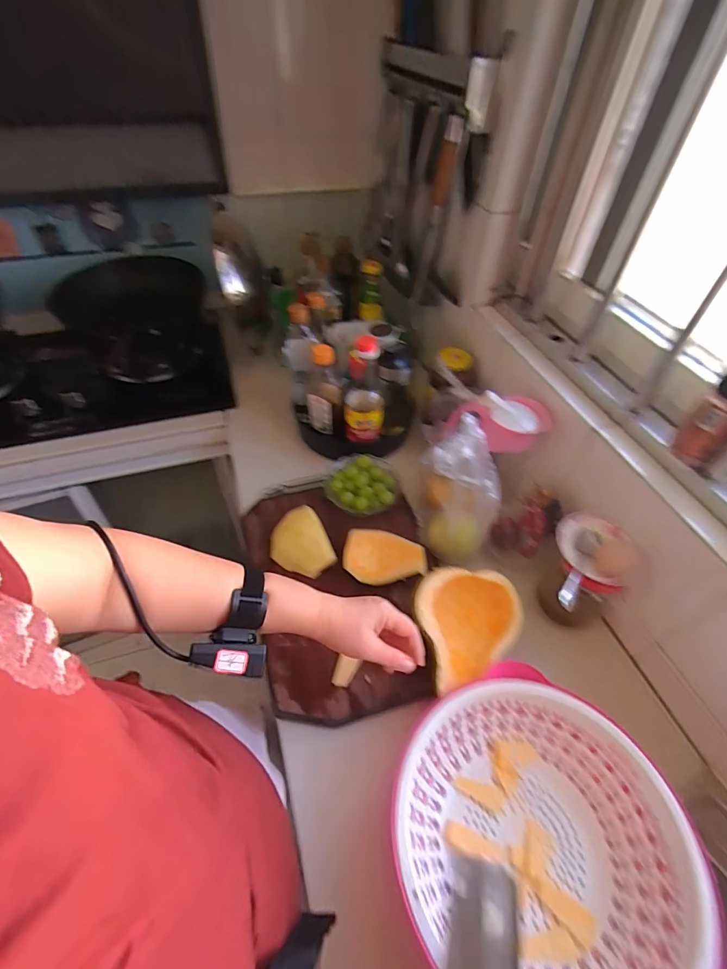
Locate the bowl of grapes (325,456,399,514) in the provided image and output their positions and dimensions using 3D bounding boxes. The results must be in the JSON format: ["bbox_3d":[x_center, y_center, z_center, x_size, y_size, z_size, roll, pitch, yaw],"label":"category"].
[{"bbox_3d":[-0.004,0.005,0.783,0.126,0.067,0.135,1,50,-1],"label":"bowl of grapes"}]

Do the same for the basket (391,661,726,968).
[{"bbox_3d":[0.178,0.360,0.449,0.280,0.103,0.269,1,50,-1],"label":"basket"}]

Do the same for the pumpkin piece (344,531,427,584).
[{"bbox_3d":[0.035,0.114,0.680,0.125,0.035,0.083,11,50,7],"label":"pumpkin piece"}]

